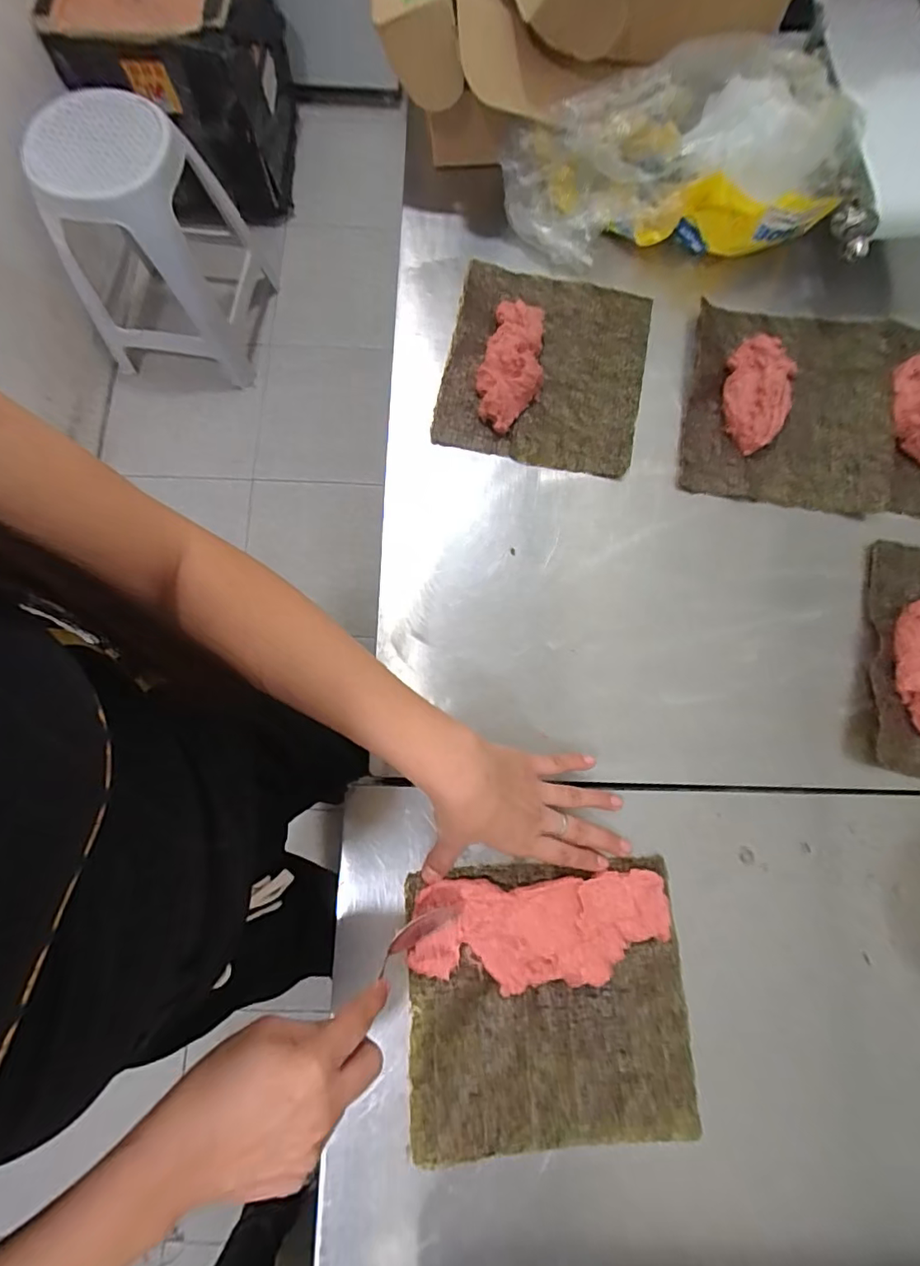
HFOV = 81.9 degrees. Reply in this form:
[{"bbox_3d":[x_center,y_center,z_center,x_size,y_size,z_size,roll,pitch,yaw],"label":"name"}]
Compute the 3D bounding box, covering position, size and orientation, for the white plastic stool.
[{"bbox_3d":[-0.707,-0.899,1.255,0.351,0.498,0.381,5,78,1],"label":"white plastic stool"}]

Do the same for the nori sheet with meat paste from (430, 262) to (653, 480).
[{"bbox_3d":[0.082,-0.258,0.497,0.183,0.035,0.201,11,78,2],"label":"nori sheet with meat paste"}]

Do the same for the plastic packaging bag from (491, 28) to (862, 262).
[{"bbox_3d":[0.198,-0.437,0.493,0.300,0.120,0.113,-3,78,-1],"label":"plastic packaging bag"}]

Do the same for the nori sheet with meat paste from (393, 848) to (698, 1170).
[{"bbox_3d":[0.062,0.266,0.383,0.197,0.023,0.180,-4,78,-1],"label":"nori sheet with meat paste"}]

